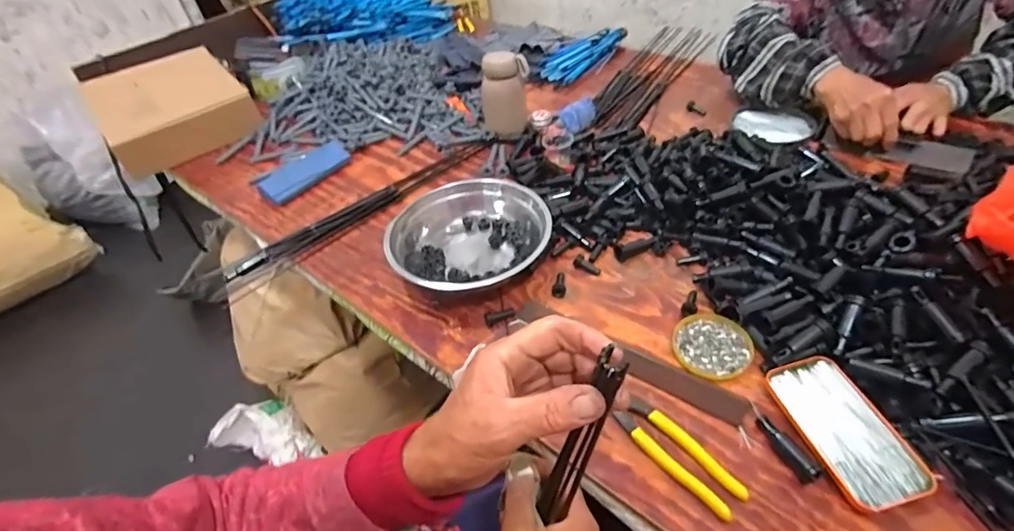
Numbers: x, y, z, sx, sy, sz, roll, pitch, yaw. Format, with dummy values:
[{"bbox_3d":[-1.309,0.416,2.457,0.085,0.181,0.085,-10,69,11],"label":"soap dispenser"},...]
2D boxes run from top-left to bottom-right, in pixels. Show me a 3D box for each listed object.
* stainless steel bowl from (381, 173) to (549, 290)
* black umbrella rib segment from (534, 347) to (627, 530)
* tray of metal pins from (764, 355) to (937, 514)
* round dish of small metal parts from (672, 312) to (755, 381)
[{"bbox_3d":[-0.051,-0.035,0.680,0.211,0.060,0.216,-4,45,4],"label":"stainless steel bowl"},{"bbox_3d":[0.047,0.109,0.307,0.023,0.137,0.019,-15,42,-36],"label":"black umbrella rib segment"},{"bbox_3d":[0.323,0.156,0.470,0.076,0.021,0.143,-15,46,-7],"label":"tray of metal pins"},{"bbox_3d":[0.234,0.091,0.557,0.081,0.008,0.090,23,53,26],"label":"round dish of small metal parts"}]

